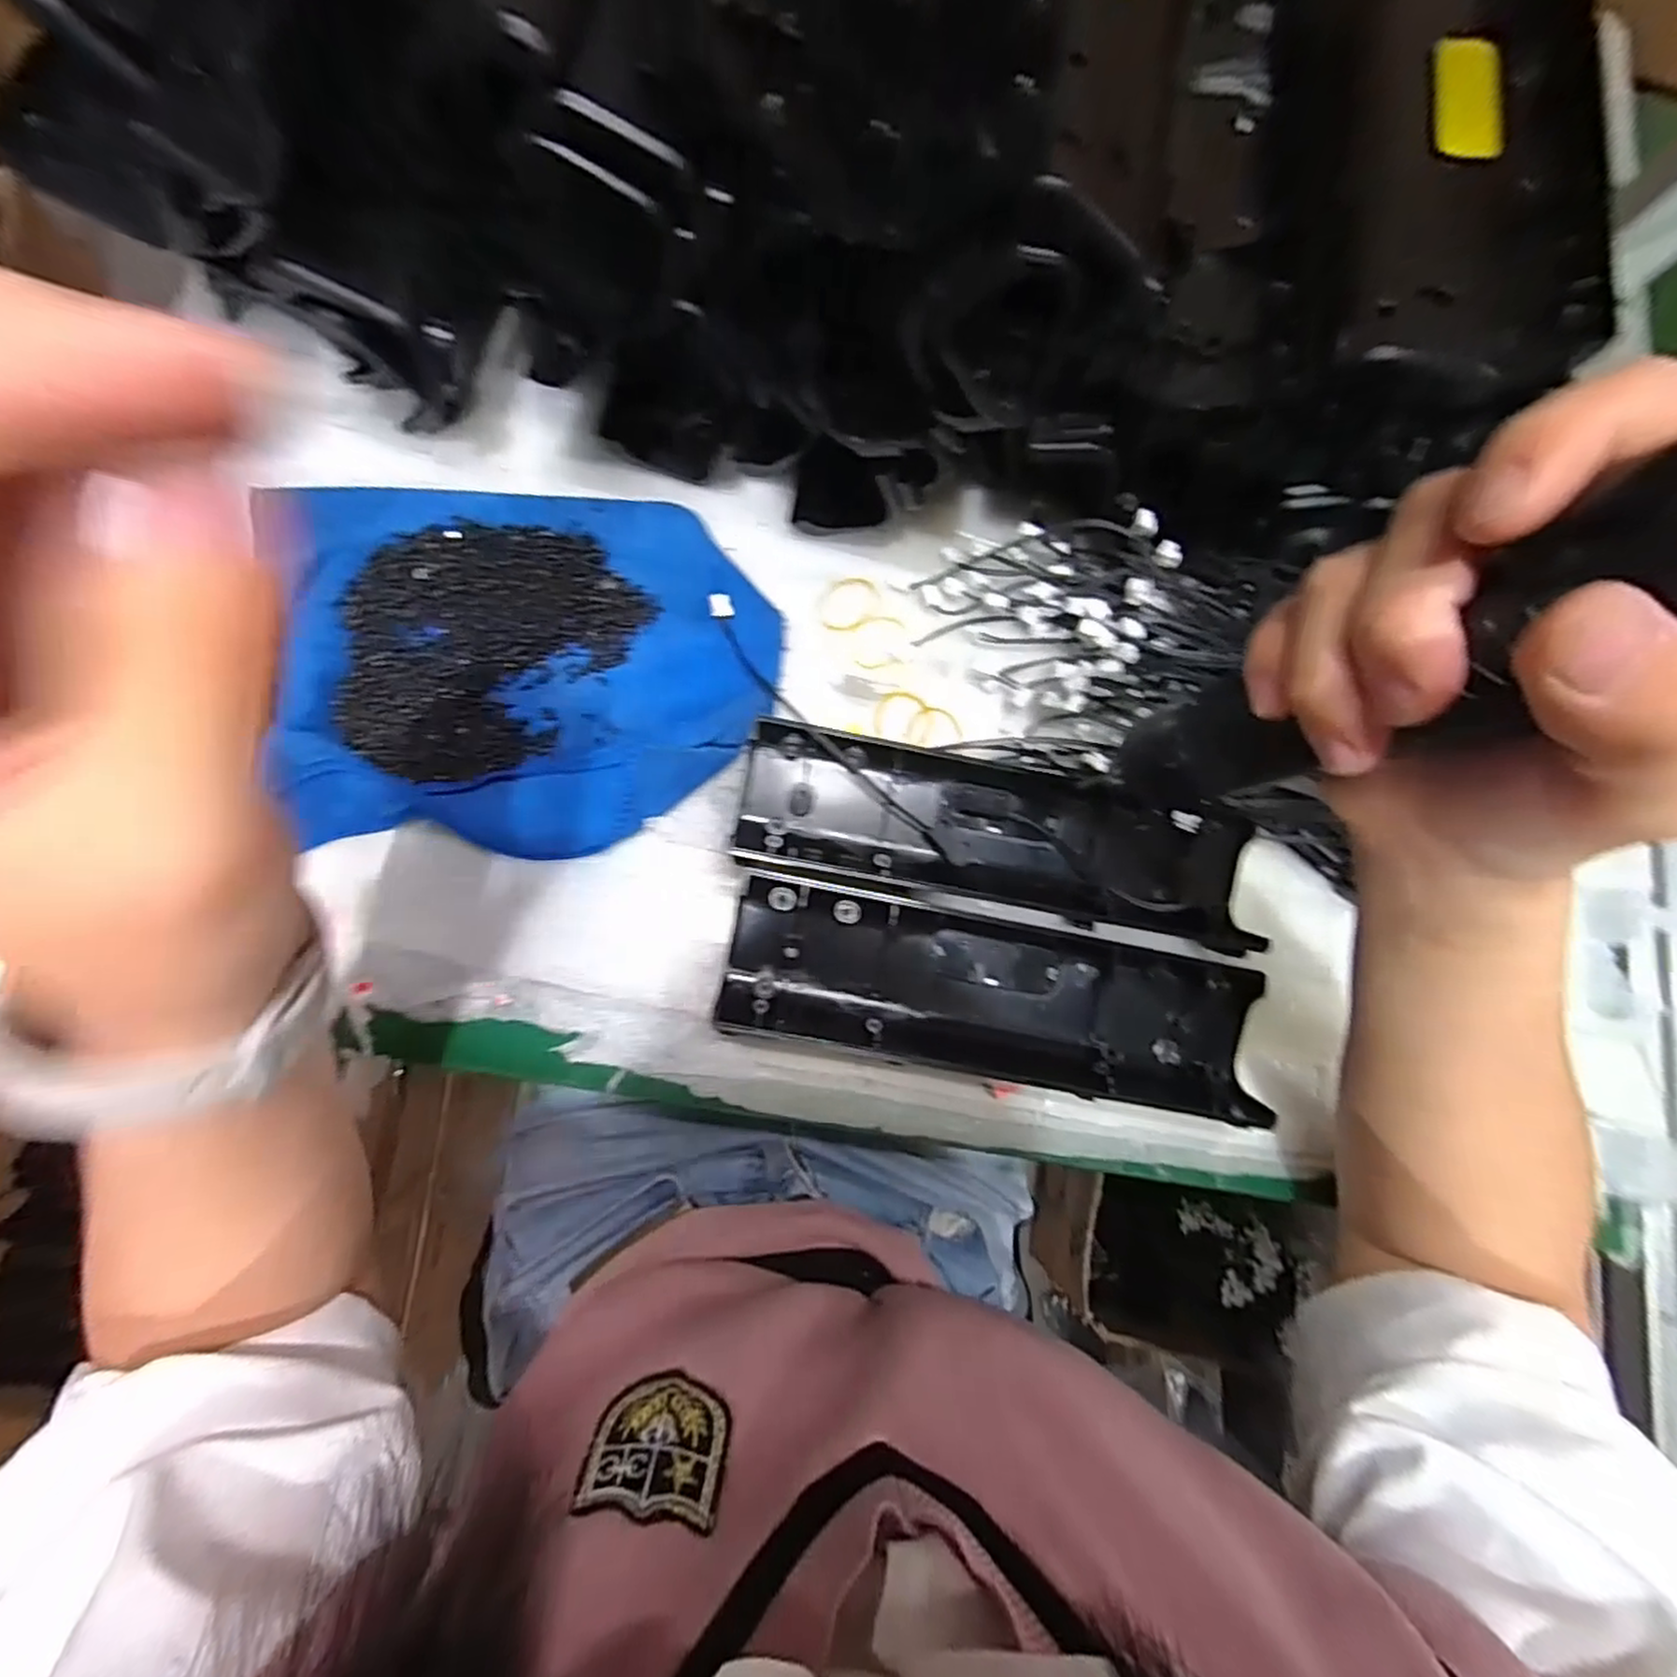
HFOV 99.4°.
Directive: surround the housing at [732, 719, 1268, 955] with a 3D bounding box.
[{"bbox_3d":[0.077,-0.003,0.332,0.241,0.034,0.071,12,82,-5],"label":"housing"}]

